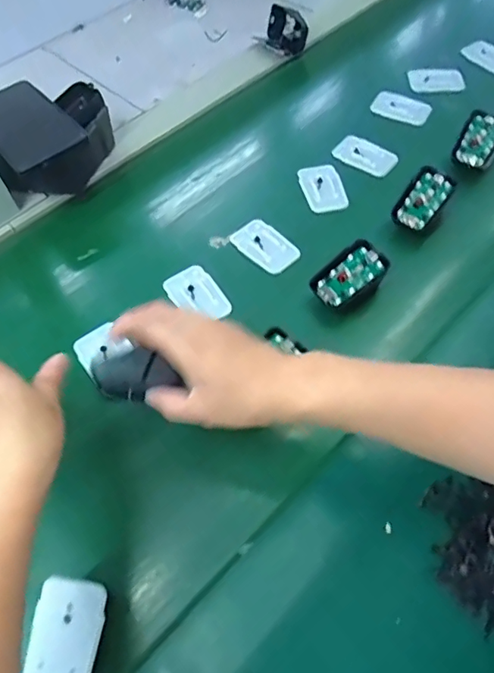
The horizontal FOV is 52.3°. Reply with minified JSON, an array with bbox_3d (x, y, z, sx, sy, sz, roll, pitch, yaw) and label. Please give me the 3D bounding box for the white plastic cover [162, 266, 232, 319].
[{"bbox_3d":[-0.049,-0.040,0.493,0.045,0.005,0.067,-30,62,-15],"label":"white plastic cover"}]

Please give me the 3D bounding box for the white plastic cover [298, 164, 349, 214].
[{"bbox_3d":[0.085,-0.167,0.563,0.043,0.006,0.065,-12,59,-5],"label":"white plastic cover"}]

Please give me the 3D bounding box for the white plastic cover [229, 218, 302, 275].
[{"bbox_3d":[0.019,-0.094,0.523,0.044,0.007,0.074,-39,64,-19],"label":"white plastic cover"}]

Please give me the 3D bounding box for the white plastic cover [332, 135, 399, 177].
[{"bbox_3d":[0.137,-0.214,0.588,0.071,0.009,0.039,30,64,19],"label":"white plastic cover"}]

